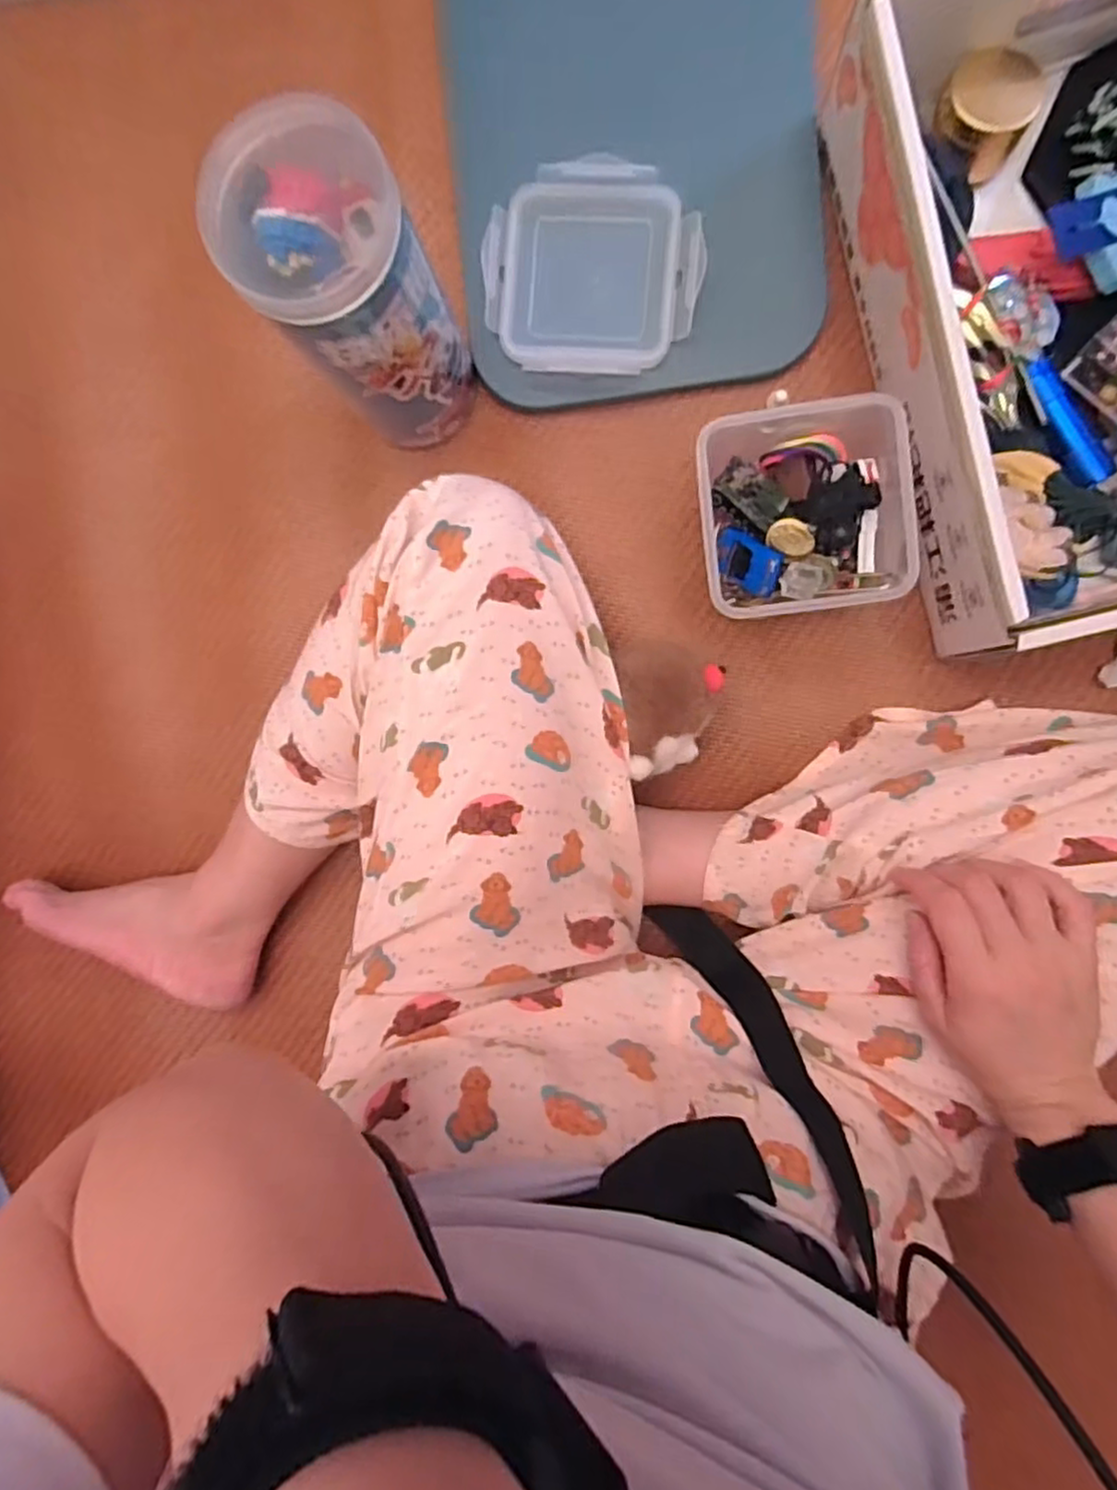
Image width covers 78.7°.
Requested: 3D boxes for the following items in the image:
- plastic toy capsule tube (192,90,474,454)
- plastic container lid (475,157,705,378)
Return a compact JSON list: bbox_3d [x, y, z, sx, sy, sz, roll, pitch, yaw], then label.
[{"bbox_3d":[-0.113,-0.262,0.420,0.088,0.195,0.079,-31,89,5],"label":"plastic toy capsule tube"},{"bbox_3d":[0.024,-0.341,0.489,0.149,0.025,0.142,0,92,5],"label":"plastic container lid"}]

